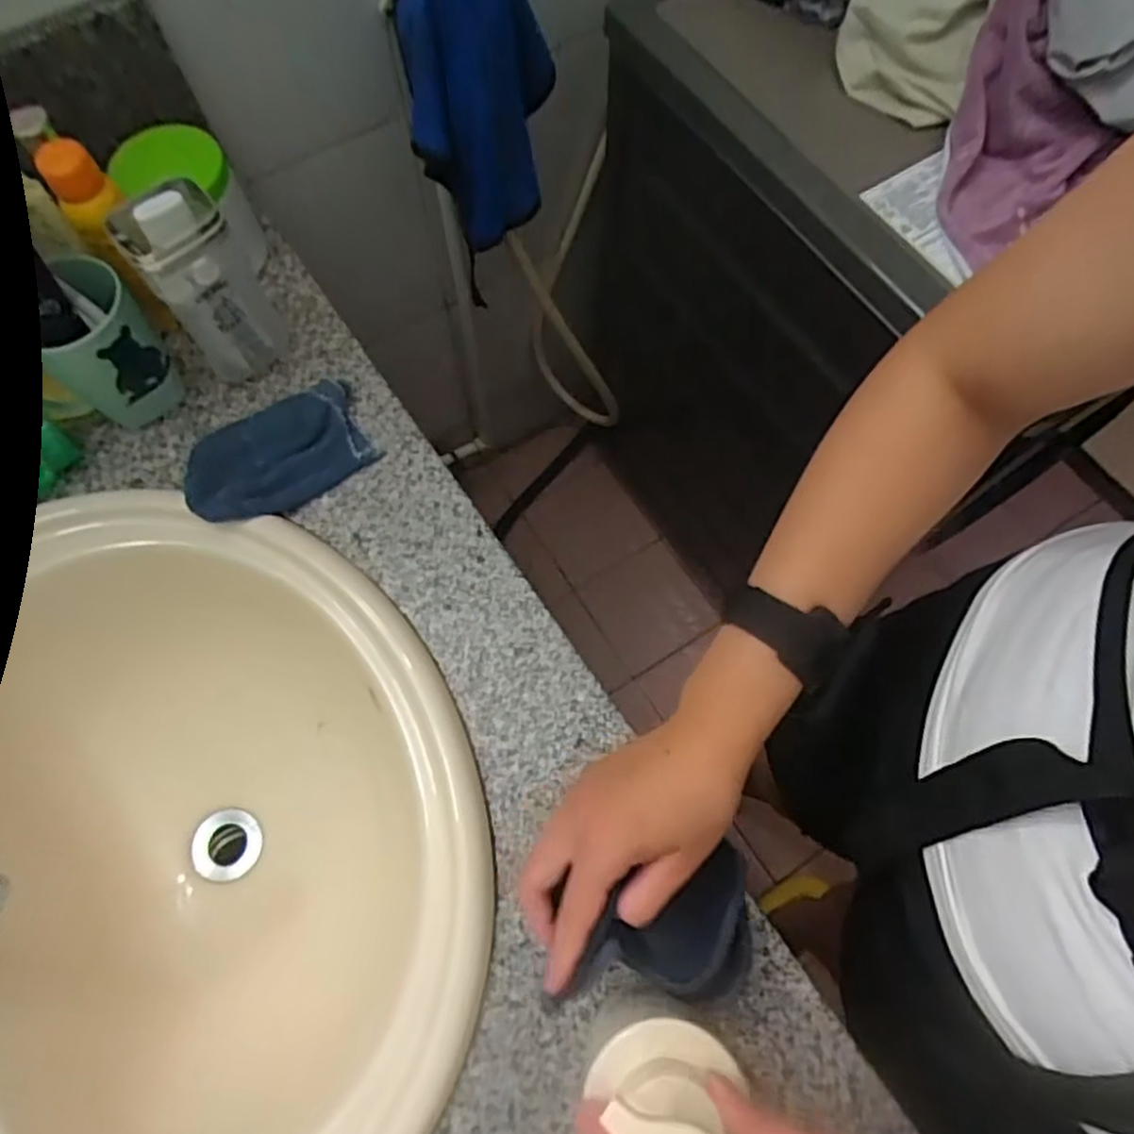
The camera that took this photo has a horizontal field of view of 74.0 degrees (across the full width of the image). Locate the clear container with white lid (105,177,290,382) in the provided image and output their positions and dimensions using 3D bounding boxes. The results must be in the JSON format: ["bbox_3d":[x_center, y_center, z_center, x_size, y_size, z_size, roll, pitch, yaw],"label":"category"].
[{"bbox_3d":[-0.274,-0.217,0.570,0.072,0.160,0.069,0,69,-1],"label":"clear container with white lid"}]

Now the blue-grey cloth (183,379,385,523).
[{"bbox_3d":[-0.231,-0.091,0.594,0.138,0.027,0.088,-32,73,-12],"label":"blue-grey cloth"}]

